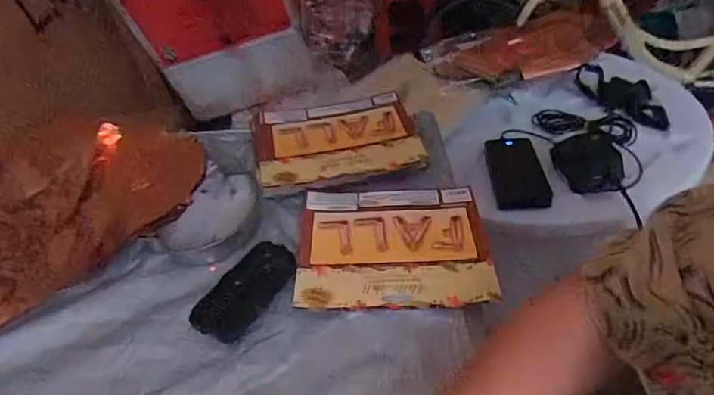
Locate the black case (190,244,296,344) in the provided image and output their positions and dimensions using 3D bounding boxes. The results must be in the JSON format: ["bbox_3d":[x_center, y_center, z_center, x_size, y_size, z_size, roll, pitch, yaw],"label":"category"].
[{"bbox_3d":[-0.106,0.089,0.444,0.048,0.028,0.111,19,47,27],"label":"black case"}]

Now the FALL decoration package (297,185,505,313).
[{"bbox_3d":[0.036,0.047,0.481,0.191,0.014,0.157,-3,41,4],"label":"FALL decoration package"}]

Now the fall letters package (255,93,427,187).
[{"bbox_3d":[-0.030,-0.082,0.595,0.200,0.019,0.158,-9,41,-3],"label":"fall letters package"}]

